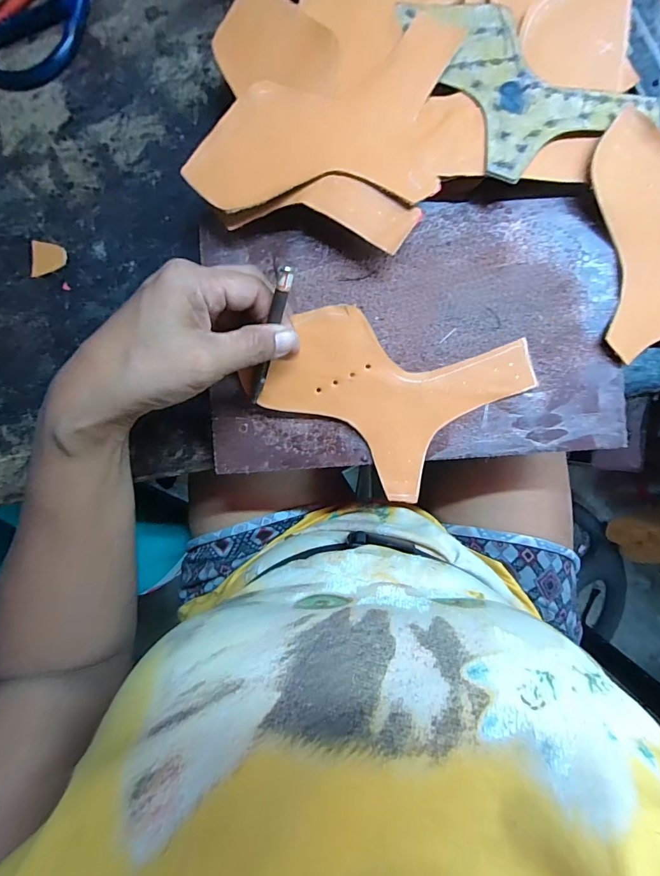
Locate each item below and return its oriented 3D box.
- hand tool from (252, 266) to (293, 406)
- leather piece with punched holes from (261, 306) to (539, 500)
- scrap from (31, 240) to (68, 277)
[{"bbox_3d":[-0.036,-0.058,0.241,0.007,0.009,0.089,25,126,3],"label":"hand tool"},{"bbox_3d":[0.044,-0.039,0.264,0.137,0.024,0.126,37,91,3],"label":"leather piece with punched holes"},{"bbox_3d":[-0.217,-0.137,0.309,0.025,0.004,0.026,2,90,3],"label":"scrap"}]

